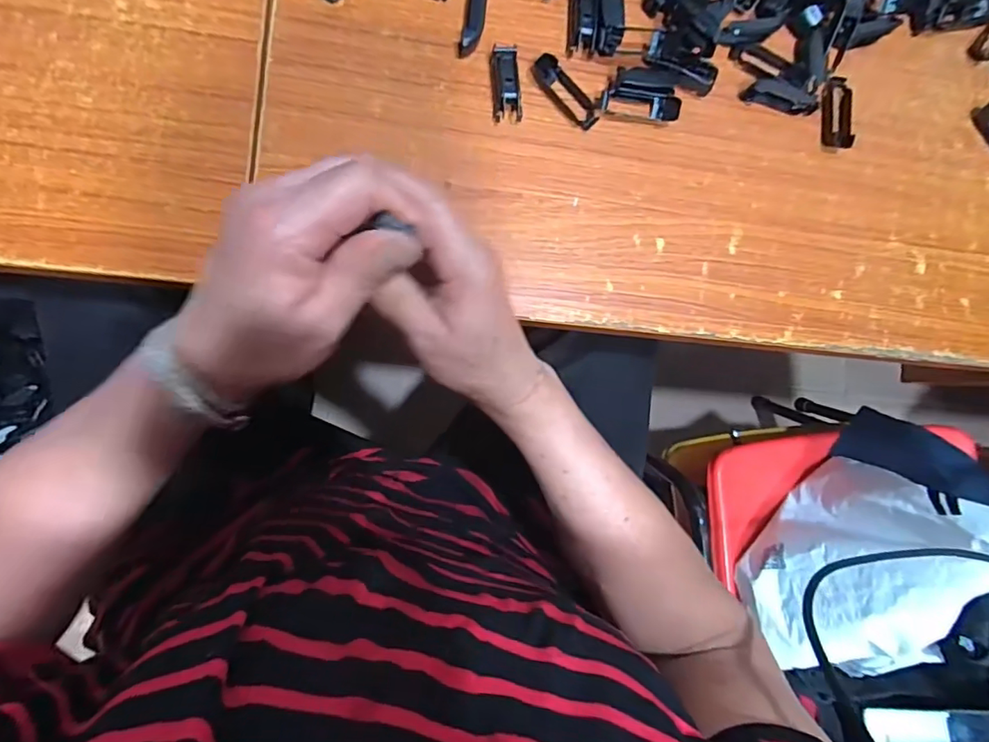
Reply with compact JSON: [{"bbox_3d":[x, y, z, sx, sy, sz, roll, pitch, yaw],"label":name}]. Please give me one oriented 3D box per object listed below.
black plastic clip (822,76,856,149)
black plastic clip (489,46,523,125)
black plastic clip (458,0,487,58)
[{"bbox_3d":[0.257,-0.194,0.395,0.020,0.014,0.055,3,88,-9],"label":"black plastic clip"},{"bbox_3d":[0.008,-0.195,0.358,0.018,0.015,0.046,-6,89,-9],"label":"black plastic clip"},{"bbox_3d":[-0.013,-0.241,0.356,0.014,0.012,0.053,9,87,-8],"label":"black plastic clip"}]

